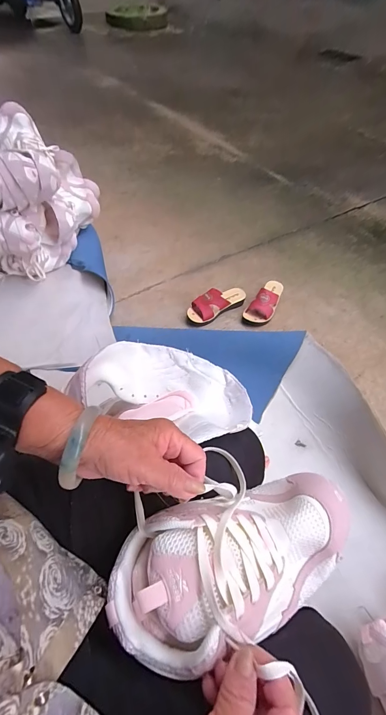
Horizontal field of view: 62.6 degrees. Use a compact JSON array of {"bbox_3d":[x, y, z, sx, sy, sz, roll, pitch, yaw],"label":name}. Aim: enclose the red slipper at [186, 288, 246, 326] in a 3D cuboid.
[{"bbox_3d":[0.081,-0.186,1.078,0.223,0.069,0.079,-29,60,-22],"label":"red slipper"}]

